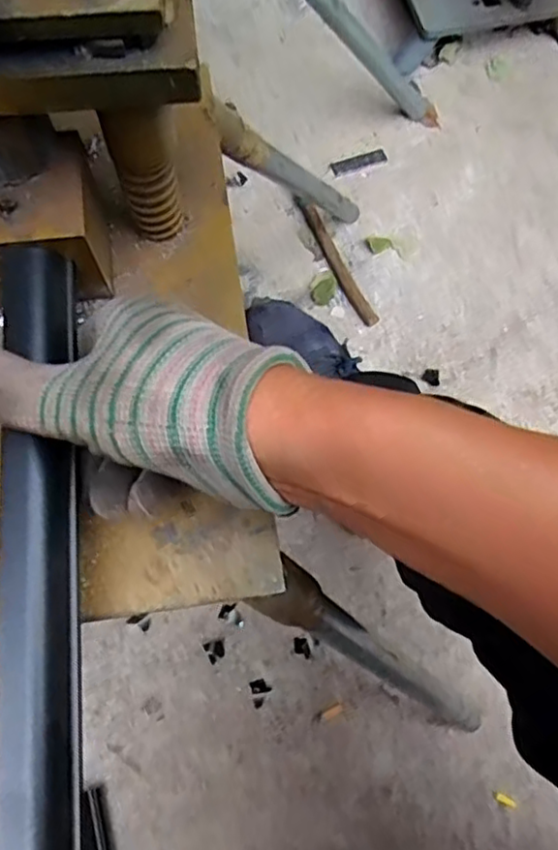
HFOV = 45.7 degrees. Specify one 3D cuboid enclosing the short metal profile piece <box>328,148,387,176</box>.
[{"bbox_3d":[0.102,-0.338,0.852,0.074,0.004,0.024,-20,75,-8],"label":"short metal profile piece"}]

